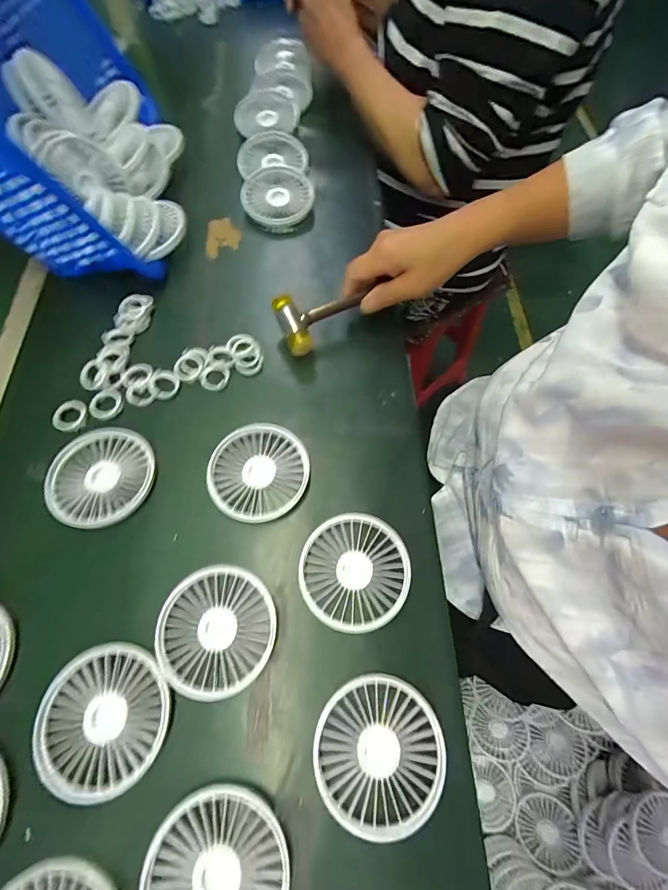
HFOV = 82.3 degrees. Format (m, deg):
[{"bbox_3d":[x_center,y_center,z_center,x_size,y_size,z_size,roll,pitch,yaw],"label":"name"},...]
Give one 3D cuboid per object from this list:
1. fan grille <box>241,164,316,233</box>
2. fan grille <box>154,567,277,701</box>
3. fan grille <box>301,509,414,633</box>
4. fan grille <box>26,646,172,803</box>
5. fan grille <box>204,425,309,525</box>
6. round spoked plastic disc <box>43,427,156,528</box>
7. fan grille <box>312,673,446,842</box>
[{"bbox_3d":[-0.072,-0.317,0.488,0.087,0.012,0.092,7,78,-6],"label":"fan grille"},{"bbox_3d":[-0.092,0.143,0.296,0.090,0.006,0.087,1,66,-2],"label":"fan grille"},{"bbox_3d":[0.018,0.104,0.316,0.091,0.011,0.086,1,66,-2],"label":"fan grille"},{"bbox_3d":[-0.165,0.194,0.270,0.090,0.008,0.087,1,66,-2],"label":"fan grille"},{"bbox_3d":[-0.068,0.025,0.347,0.088,0.013,0.086,1,66,-2],"label":"fan grille"},{"bbox_3d":[-0.205,0.026,0.338,0.080,0.009,0.090,17,66,5],"label":"round spoked plastic disc"},{"bbox_3d":[0.031,0.214,0.269,0.084,0.013,0.089,1,66,-2],"label":"fan grille"}]

